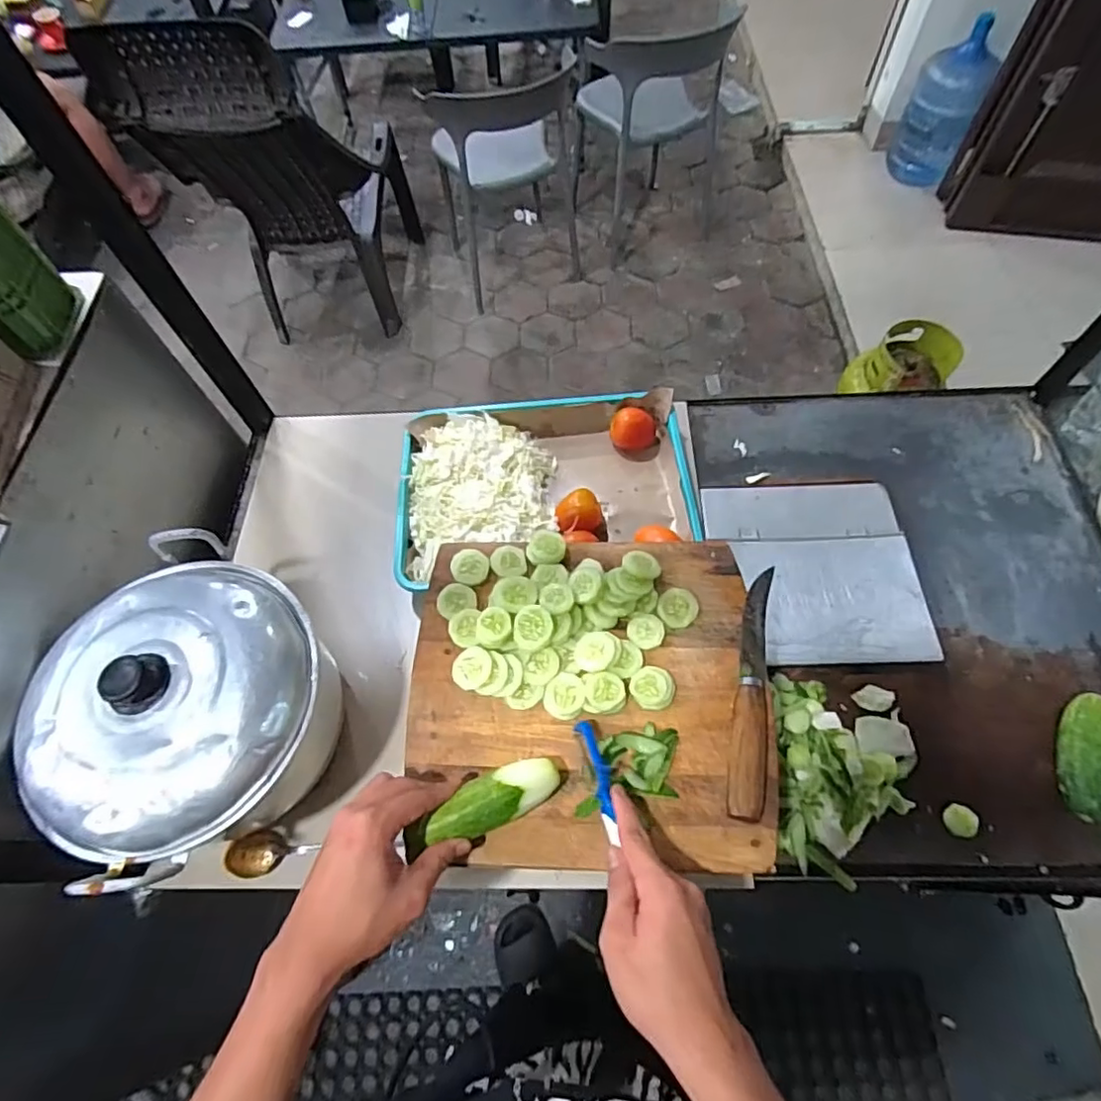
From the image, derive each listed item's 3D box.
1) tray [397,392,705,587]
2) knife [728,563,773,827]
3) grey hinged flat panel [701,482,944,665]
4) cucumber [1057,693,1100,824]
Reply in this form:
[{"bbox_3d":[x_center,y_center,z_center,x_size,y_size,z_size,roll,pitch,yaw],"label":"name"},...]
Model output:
[{"bbox_3d":[-0.006,-0.092,0.754,0.370,0.049,0.240,-10,63,-2],"label":"tray"},{"bbox_3d":[0.168,0.109,0.491,0.031,0.023,0.211,10,64,8],"label":"knife"},{"bbox_3d":[0.313,0.023,0.709,0.224,0.021,0.231,-2,63,2],"label":"grey hinged flat panel"},{"bbox_3d":[0.528,0.201,0.585,0.041,0.041,0.122,13,64,10],"label":"cucumber"}]

